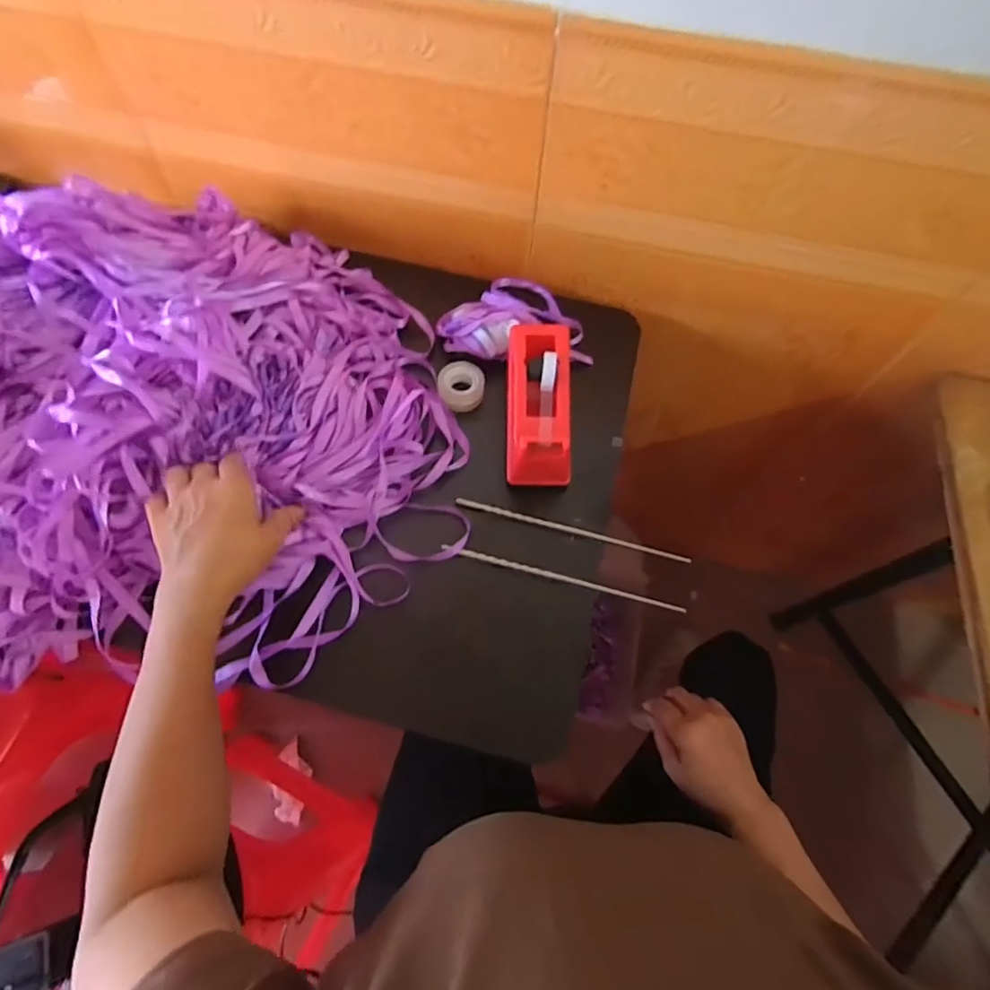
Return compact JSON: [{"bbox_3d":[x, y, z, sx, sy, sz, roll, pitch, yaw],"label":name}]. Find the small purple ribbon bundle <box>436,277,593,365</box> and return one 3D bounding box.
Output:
[{"bbox_3d":[0.017,-0.206,0.574,0.161,0.042,0.121,-4,66,-4],"label":"small purple ribbon bundle"}]

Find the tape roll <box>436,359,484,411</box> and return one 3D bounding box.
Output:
[{"bbox_3d":[-0.035,-0.114,0.547,0.048,0.028,0.042,-11,66,-7],"label":"tape roll"}]

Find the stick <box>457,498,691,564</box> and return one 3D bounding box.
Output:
[{"bbox_3d":[0.072,0.033,0.488,0.222,0.011,0.008,15,66,5],"label":"stick"}]

